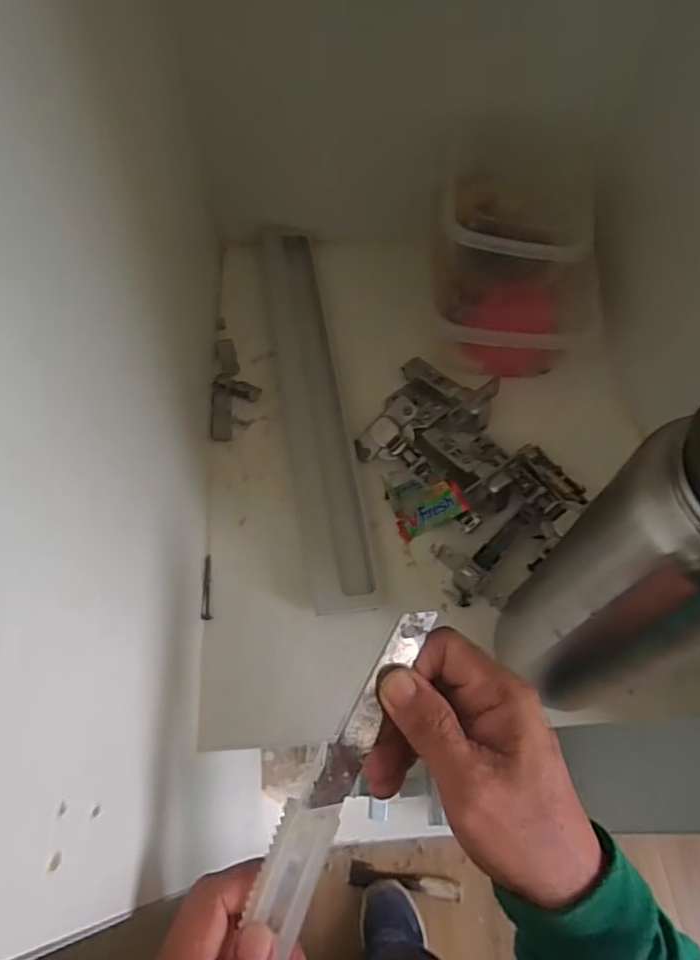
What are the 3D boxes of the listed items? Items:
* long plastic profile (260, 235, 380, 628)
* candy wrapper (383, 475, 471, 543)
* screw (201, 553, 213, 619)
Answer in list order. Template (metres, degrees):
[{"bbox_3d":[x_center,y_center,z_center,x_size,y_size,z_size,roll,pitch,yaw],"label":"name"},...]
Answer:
[{"bbox_3d":[-0.034,-0.078,0.512,0.050,0.019,0.383,-8,60,-6],"label":"long plastic profile"},{"bbox_3d":[0.057,0.016,0.456,0.056,0.016,0.045,-23,86,30],"label":"candy wrapper"},{"bbox_3d":[-0.103,0.077,0.434,0.006,0.008,0.049,-6,60,-5],"label":"screw"}]

